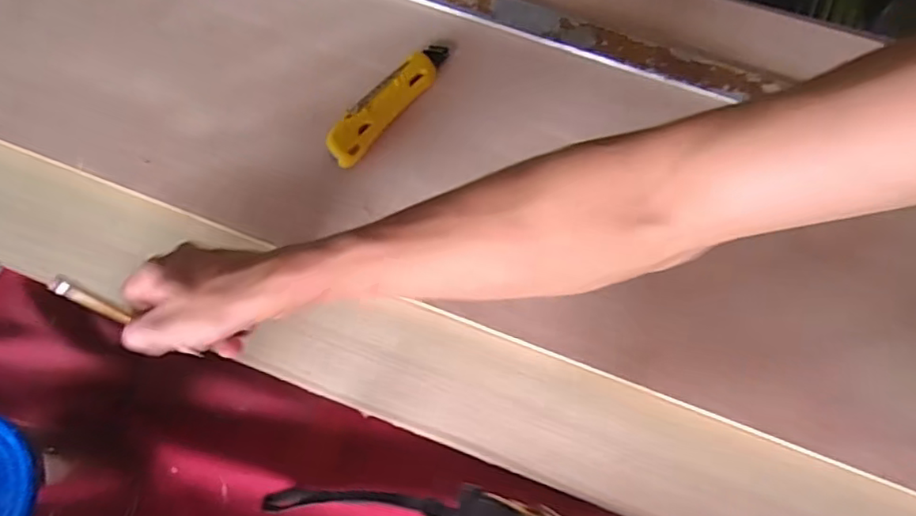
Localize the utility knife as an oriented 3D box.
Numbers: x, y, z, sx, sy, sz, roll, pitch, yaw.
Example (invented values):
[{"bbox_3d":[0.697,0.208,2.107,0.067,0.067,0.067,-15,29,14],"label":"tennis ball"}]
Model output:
[{"bbox_3d":[-0.059,-0.140,0.509,0.031,0.023,0.148,34,73,14],"label":"utility knife"}]

